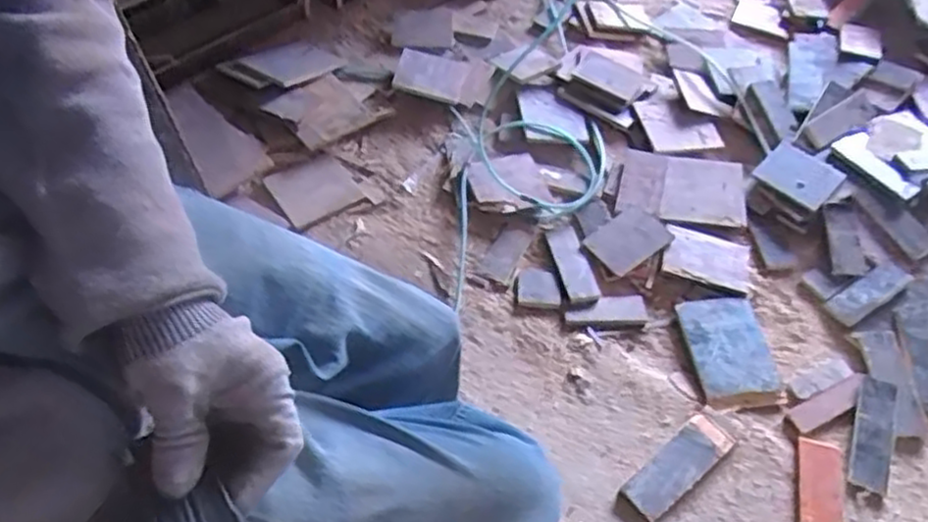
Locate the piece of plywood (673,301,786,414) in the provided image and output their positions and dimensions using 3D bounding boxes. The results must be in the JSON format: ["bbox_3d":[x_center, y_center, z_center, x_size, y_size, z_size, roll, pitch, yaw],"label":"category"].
[{"bbox_3d":[0.501,0.171,1.397,0.155,0.024,0.218,-5,56,-4],"label":"piece of plywood"}]

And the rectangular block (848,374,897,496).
[{"bbox_3d":[0.720,0.299,1.300,0.064,0.013,0.204,18,57,12],"label":"rectangular block"}]

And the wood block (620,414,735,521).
[{"bbox_3d":[0.361,0.345,1.252,0.215,0.014,0.076,-34,62,-22],"label":"wood block"}]

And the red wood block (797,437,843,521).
[{"bbox_3d":[0.603,0.383,1.252,0.076,0.018,0.159,12,56,7],"label":"red wood block"}]

